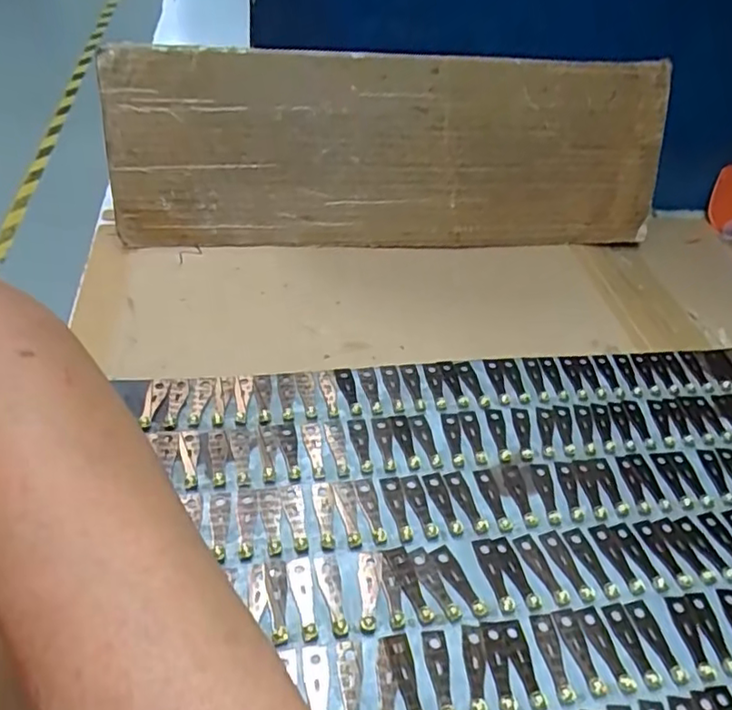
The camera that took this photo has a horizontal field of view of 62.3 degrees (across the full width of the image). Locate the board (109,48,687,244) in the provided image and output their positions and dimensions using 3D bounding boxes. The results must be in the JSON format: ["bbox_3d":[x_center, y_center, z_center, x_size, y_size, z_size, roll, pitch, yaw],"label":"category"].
[{"bbox_3d":[0.030,-0.152,0.460,0.413,0.137,0.021,-4,21,-12],"label":"board"}]

